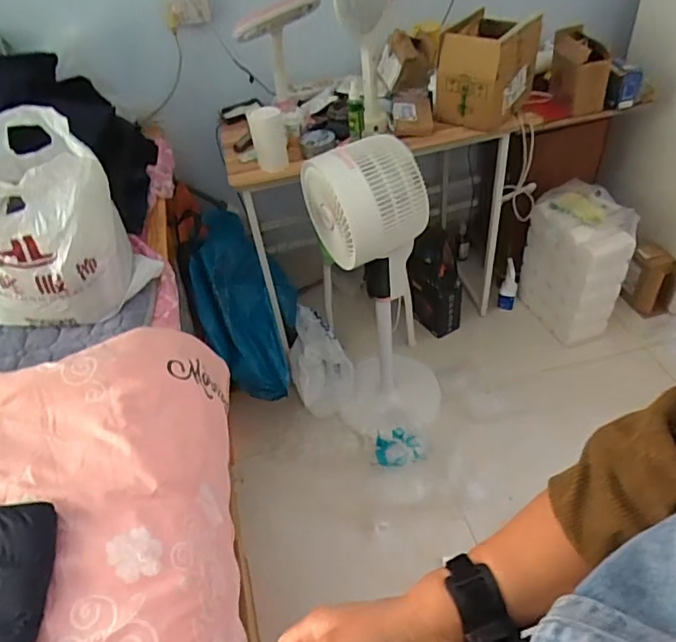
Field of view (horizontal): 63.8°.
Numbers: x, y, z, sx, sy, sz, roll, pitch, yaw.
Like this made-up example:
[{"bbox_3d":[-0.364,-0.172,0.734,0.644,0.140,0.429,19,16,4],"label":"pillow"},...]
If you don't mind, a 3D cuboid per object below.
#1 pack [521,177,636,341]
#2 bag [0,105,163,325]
[{"bbox_3d":[0.760,-0.173,1.788,0.165,0.467,0.340,-27,47,-18],"label":"pack"},{"bbox_3d":[-0.540,-0.168,1.005,0.263,0.337,0.283,17,49,22],"label":"bag"}]

